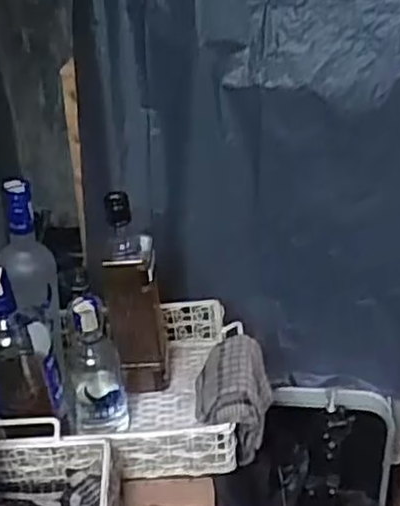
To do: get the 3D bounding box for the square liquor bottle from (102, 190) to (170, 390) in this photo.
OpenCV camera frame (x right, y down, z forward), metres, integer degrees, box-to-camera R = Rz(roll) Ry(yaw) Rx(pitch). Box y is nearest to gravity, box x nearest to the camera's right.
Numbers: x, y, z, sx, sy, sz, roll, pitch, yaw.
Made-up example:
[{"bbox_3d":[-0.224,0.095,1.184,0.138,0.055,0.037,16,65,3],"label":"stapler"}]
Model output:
[{"bbox_3d":[-0.085,0.048,0.942,0.072,0.289,0.085,-8,34,-7],"label":"square liquor bottle"}]

